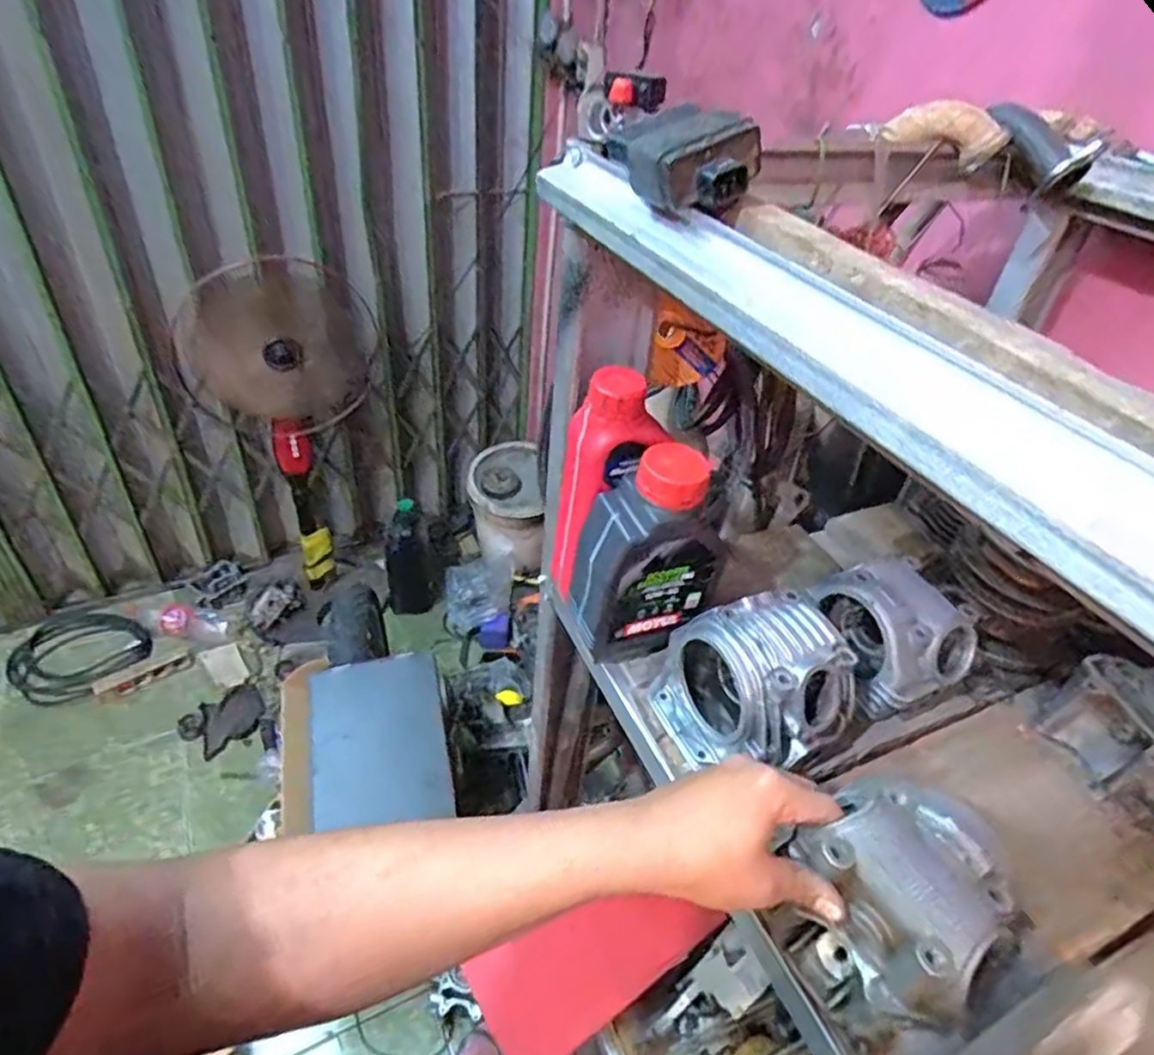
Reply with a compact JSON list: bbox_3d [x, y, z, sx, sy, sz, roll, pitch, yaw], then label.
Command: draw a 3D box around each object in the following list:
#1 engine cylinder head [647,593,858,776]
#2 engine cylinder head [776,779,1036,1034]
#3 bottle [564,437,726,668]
[{"bbox_3d":[0.140,0.123,0.546,0.129,0.101,0.114,-10,42,-19],"label":"engine cylinder head"},{"bbox_3d":[0.193,0.230,0.413,0.106,0.094,0.114,-20,46,-28],"label":"engine cylinder head"},{"bbox_3d":[0.062,0.024,0.581,0.121,0.199,0.059,-5,41,-13],"label":"bottle"}]

